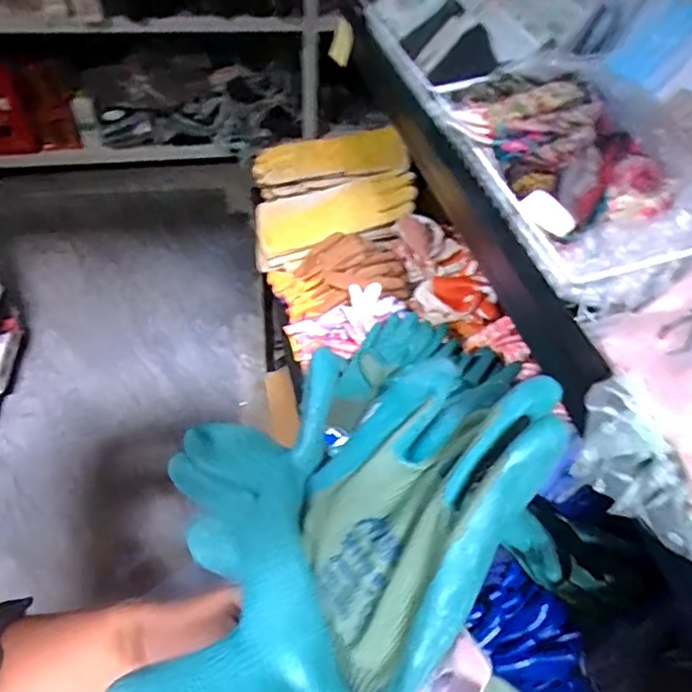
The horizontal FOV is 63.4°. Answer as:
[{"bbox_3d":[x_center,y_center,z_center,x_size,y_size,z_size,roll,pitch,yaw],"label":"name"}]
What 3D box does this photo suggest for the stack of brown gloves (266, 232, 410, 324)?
[{"bbox_3d":[-0.016,-0.134,1.078,0.228,0.086,0.198,-15,50,-18],"label":"stack of brown gloves"}]

